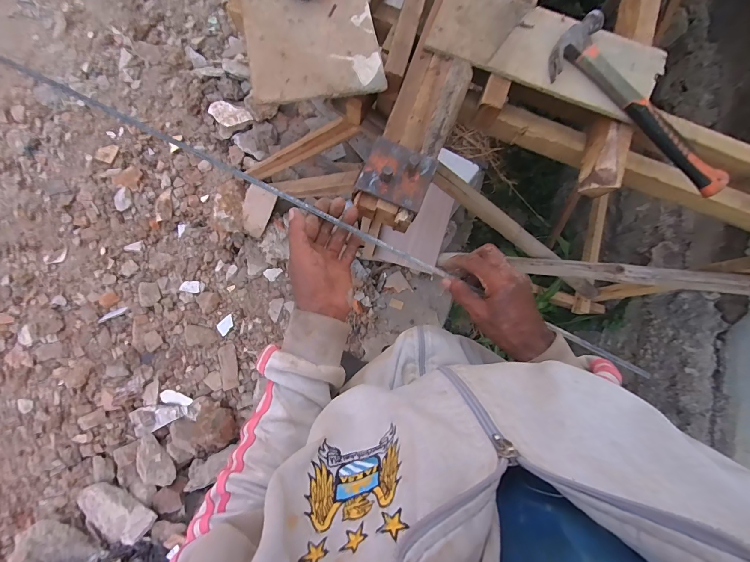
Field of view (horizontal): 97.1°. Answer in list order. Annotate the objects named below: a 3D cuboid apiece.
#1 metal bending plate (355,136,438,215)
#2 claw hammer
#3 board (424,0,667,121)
[{"bbox_3d":[0.033,-0.159,0.472,0.096,0.031,0.088,22,80,2],"label":"metal bending plate"},{"bbox_3d":[0.410,-0.269,0.498,0.318,0.030,0.118,44,81,6],"label":"claw hammer"},{"bbox_3d":[0.275,-0.377,0.520,0.356,0.014,0.155,20,80,1],"label":"board"}]

